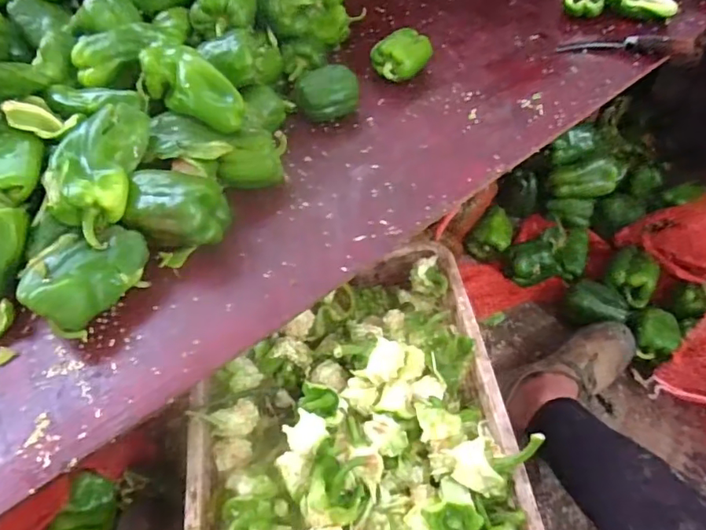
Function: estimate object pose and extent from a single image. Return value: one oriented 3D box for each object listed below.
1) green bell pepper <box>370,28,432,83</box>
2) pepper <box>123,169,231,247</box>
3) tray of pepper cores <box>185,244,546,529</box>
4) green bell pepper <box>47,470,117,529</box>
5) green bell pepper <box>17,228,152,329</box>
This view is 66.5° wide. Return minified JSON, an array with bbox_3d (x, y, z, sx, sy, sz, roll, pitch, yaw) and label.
[{"bbox_3d":[0.078,-0.329,0.859,0.066,0.061,0.091,29,61,23],"label":"green bell pepper"},{"bbox_3d":[-0.215,-0.063,0.664,0.113,0.089,0.078,3,54,6],"label":"pepper"},{"bbox_3d":[-0.004,0.192,0.606,0.351,0.099,0.493,-8,54,-2],"label":"tray of pepper cores"},{"bbox_3d":[-0.407,0.388,0.818,0.091,0.056,0.130,8,55,10],"label":"green bell pepper"},{"bbox_3d":[-0.303,0.012,0.621,0.089,0.074,0.133,29,61,23],"label":"green bell pepper"}]

